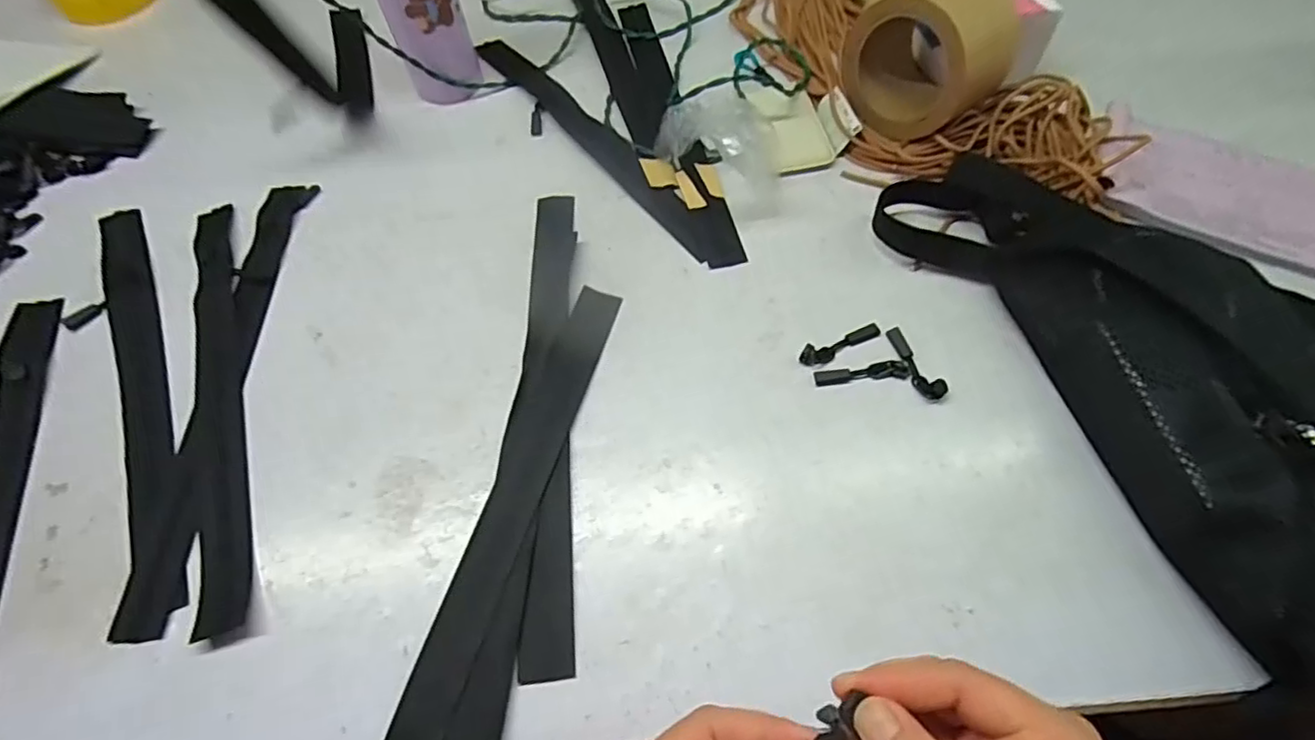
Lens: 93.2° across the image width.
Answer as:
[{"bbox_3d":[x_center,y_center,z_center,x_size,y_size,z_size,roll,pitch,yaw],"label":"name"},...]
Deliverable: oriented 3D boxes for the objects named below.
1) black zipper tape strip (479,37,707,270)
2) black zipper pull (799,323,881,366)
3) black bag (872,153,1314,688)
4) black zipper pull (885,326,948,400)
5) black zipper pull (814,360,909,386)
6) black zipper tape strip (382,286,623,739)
[{"bbox_3d":[-0.061,-0.209,0.546,0.034,0.004,0.338,-34,65,-16],"label":"black zipper tape strip"},{"bbox_3d":[0.127,-0.018,0.429,0.062,0.007,0.014,-20,62,-9],"label":"black zipper pull"},{"bbox_3d":[0.303,-0.023,0.383,0.157,0.077,0.357,-23,62,-11],"label":"black bag"},{"bbox_3d":[0.172,-0.005,0.418,0.016,0.005,0.058,-21,62,-9],"label":"black zipper pull"},{"bbox_3d":[0.138,0.001,0.419,0.061,0.004,0.014,-3,61,0],"label":"black zipper pull"},{"bbox_3d":[-0.092,0.092,0.375,0.037,0.005,0.347,13,62,9],"label":"black zipper tape strip"}]

